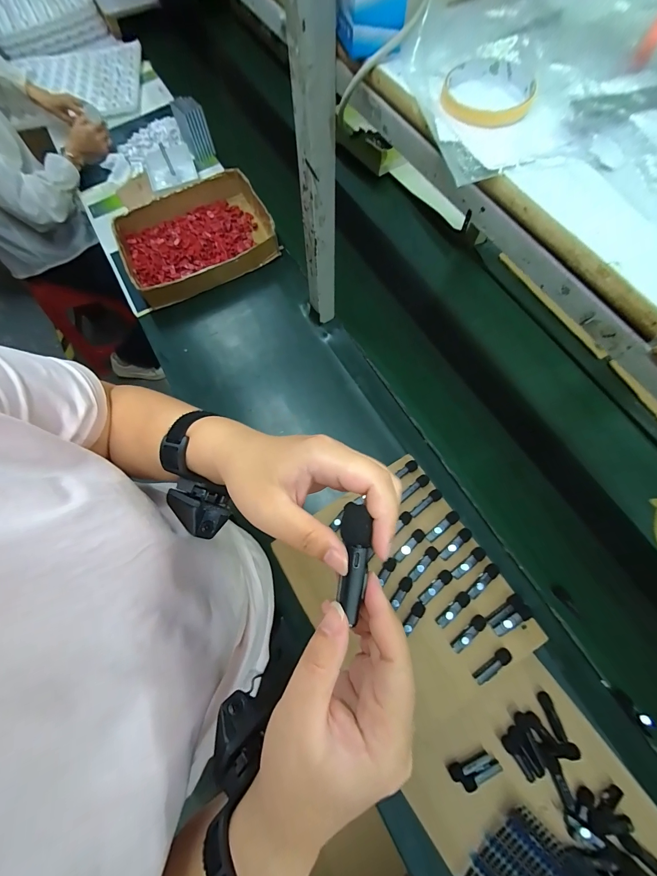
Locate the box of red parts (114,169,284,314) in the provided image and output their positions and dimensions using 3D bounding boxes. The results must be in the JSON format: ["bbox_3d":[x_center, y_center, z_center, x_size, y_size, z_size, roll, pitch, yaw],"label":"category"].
[{"bbox_3d":[-0.328,-0.499,0.820,0.362,0.084,0.274,-22,72,-9],"label":"box of red parts"}]

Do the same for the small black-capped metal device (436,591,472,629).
[{"bbox_3d":[0.194,0.266,0.506,0.064,0.013,0.022,-35,75,-12],"label":"small black-capped metal device"}]

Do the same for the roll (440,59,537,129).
[{"bbox_3d":[0.147,-0.319,0.302,0.078,0.014,0.078,20,71,6],"label":"roll"}]

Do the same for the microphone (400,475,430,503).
[{"bbox_3d":[0.150,0.086,0.570,0.061,0.011,0.019,-32,74,-12],"label":"microphone"}]

